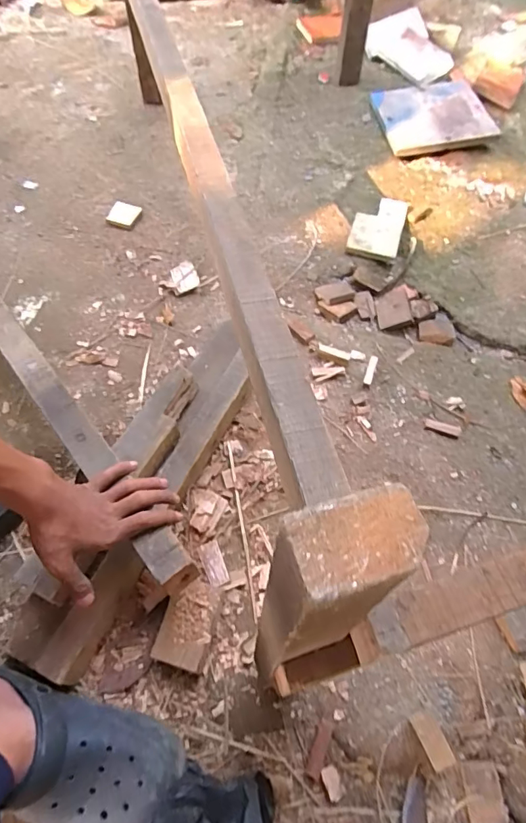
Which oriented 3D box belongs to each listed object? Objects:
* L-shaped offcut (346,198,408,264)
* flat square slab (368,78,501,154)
[{"bbox_3d":[0.241,-0.388,1.000,0.101,0.015,0.186,15,62,7],"label":"L-shaped offcut"},{"bbox_3d":[0.419,-0.756,1.202,0.248,0.027,0.291,-7,61,1],"label":"flat square slab"}]

